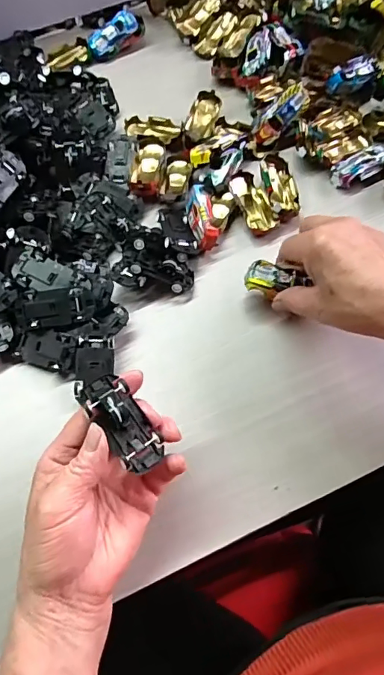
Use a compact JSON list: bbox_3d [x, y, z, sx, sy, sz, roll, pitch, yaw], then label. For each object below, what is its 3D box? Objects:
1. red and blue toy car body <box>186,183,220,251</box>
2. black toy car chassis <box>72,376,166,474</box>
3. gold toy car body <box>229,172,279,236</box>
[{"bbox_3d":[0.009,-0.108,0.441,0.022,0.027,0.061,-14,66,-4],"label":"red and blue toy car body"},{"bbox_3d":[-0.045,0.051,0.296,0.026,0.014,0.064,-36,87,-11],"label":"black toy car chassis"},{"bbox_3d":[0.058,-0.128,0.456,0.028,0.013,0.063,-24,81,-7],"label":"gold toy car body"}]

